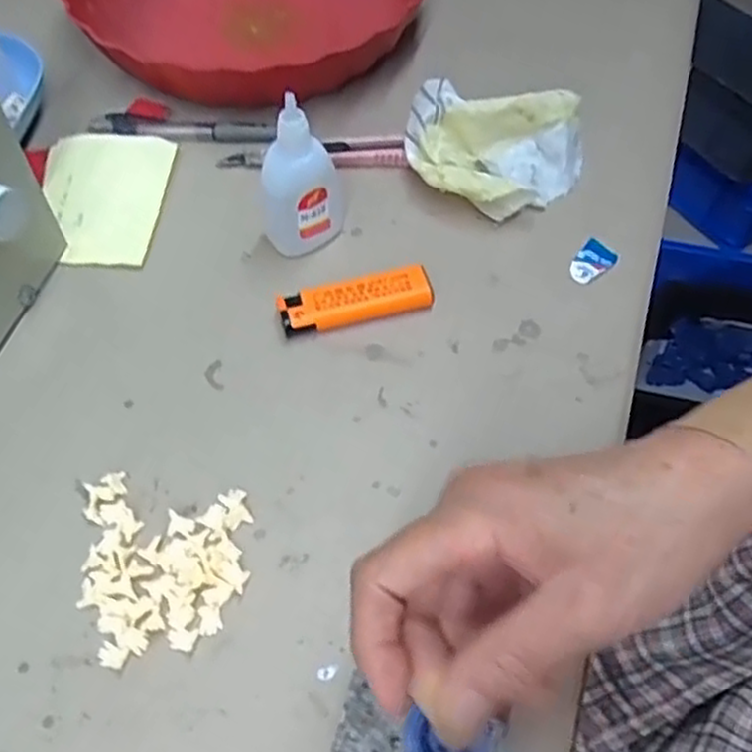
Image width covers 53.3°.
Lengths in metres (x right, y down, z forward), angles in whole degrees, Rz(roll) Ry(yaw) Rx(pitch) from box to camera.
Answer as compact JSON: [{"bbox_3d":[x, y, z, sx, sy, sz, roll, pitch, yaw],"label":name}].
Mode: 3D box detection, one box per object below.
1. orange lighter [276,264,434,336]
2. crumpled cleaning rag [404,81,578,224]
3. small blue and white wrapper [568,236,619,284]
[{"bbox_3d":[-0.011,-0.039,0.394,0.079,0.015,0.024,-9,59,-10],"label":"orange lighter"},{"bbox_3d":[0.070,-0.136,0.443,0.106,0.045,0.083,14,58,4],"label":"crumpled cleaning rag"},{"bbox_3d":[0.122,-0.064,0.422,0.019,0.007,0.029,33,61,15],"label":"small blue and white wrapper"}]

